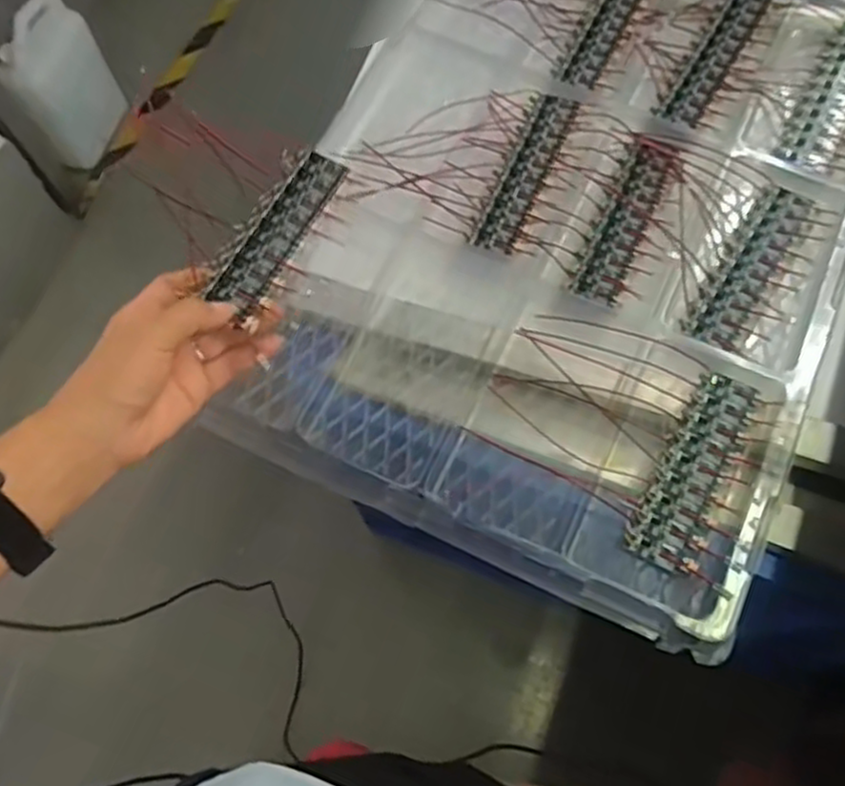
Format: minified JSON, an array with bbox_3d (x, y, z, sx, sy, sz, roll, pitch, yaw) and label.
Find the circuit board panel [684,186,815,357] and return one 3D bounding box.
[{"bbox_3d":[0.239,-0.095,0.536,0.037,0.004,0.150,32,72,13],"label":"circuit board panel"}]

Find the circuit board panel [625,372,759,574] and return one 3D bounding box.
[{"bbox_3d":[0.176,0.048,0.479,0.044,0.009,0.139,24,71,11],"label":"circuit board panel"}]

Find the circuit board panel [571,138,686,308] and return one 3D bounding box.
[{"bbox_3d":[0.156,-0.134,0.560,0.041,0.004,0.154,23,70,11],"label":"circuit board panel"}]

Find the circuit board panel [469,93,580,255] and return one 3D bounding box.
[{"bbox_3d":[0.080,-0.174,0.572,0.037,0.004,0.153,22,70,10],"label":"circuit board panel"}]

